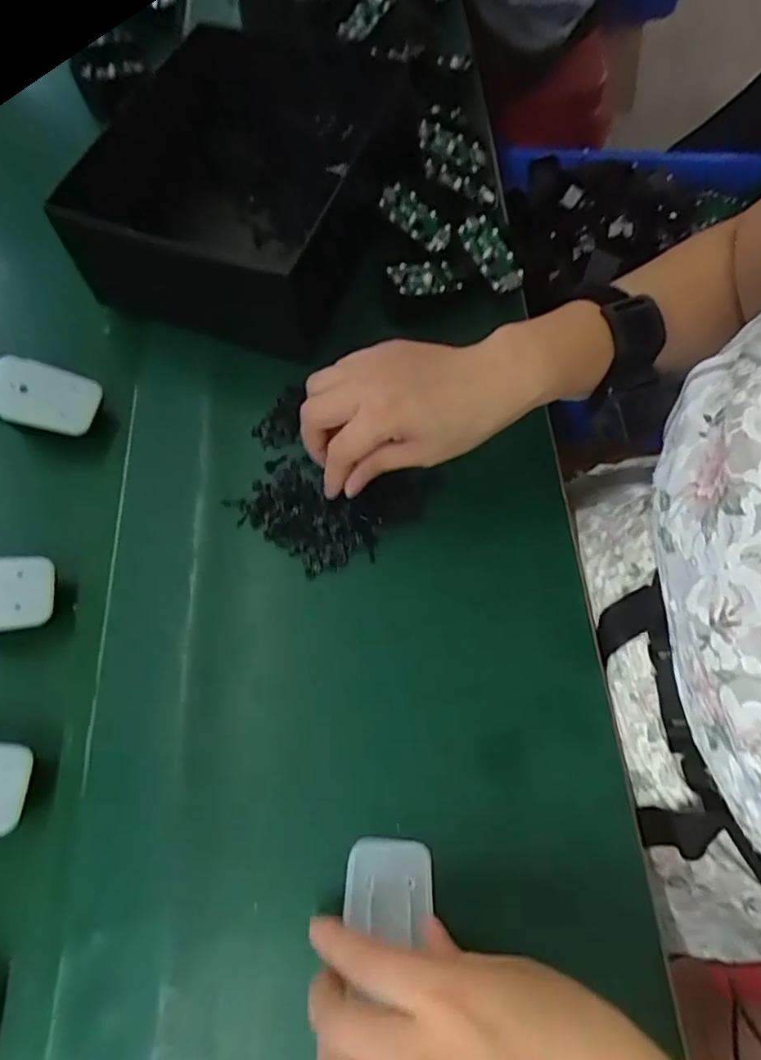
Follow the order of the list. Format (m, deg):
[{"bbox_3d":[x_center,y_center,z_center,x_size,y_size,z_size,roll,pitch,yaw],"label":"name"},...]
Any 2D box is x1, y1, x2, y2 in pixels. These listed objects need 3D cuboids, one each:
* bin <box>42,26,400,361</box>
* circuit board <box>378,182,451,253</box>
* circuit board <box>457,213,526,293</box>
[{"bbox_3d":[-0.107,-0.255,0.447,0.192,0.108,0.209,11,67,7],"label":"bin"},{"bbox_3d":[0.029,-0.253,0.472,0.063,0.007,0.031,39,82,-12],"label":"circuit board"},{"bbox_3d":[0.088,-0.217,0.457,0.030,0.008,0.063,-40,100,-14],"label":"circuit board"}]

